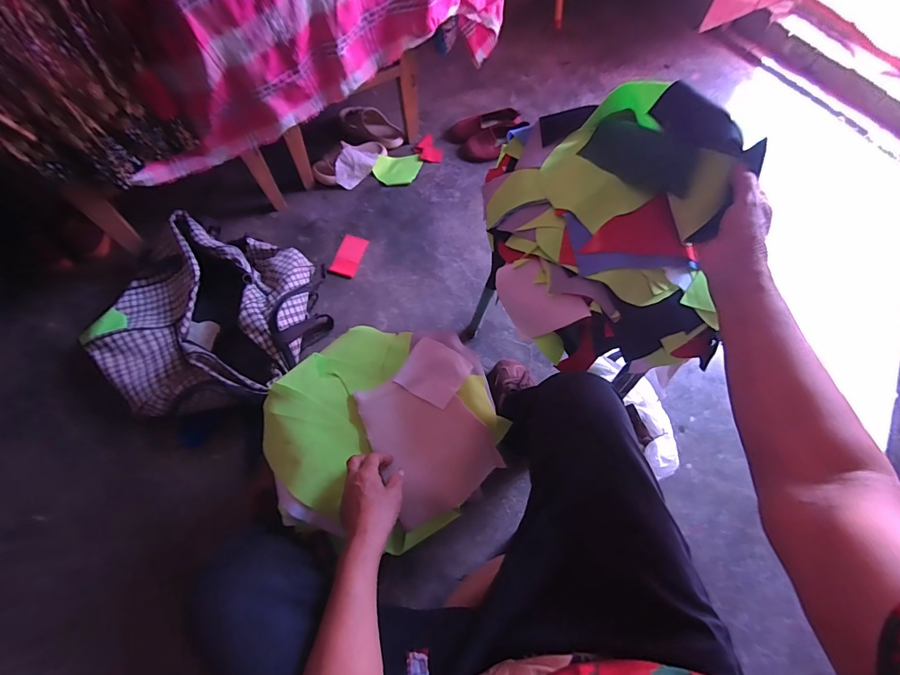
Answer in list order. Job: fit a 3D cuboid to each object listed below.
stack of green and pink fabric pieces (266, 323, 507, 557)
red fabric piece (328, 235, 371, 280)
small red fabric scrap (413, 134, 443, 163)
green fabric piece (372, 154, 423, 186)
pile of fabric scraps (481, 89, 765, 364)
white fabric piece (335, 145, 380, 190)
[{"bbox_3d":[-0.090,0.127,0.577,0.323,0.056,0.297,-23,68,-12],"label":"stack of green and pink fabric pieces"},{"bbox_3d":[-0.248,-0.199,0.982,0.058,0.009,0.113,17,66,5],"label":"red fabric piece"},{"bbox_3d":[-0.059,-0.539,1.149,0.073,0.016,0.088,-34,71,-16],"label":"small red fabric scrap"},{"bbox_3d":[-0.140,-0.467,1.106,0.138,0.026,0.087,-17,67,-10],"label":"green fabric piece"},{"bbox_3d":[0.174,-0.162,0.492,0.214,0.217,0.341,-10,66,-7],"label":"pile of fabric scraps"},{"bbox_3d":[-0.259,-0.460,1.071,0.117,0.090,0.027,-56,39,6],"label":"white fabric piece"}]

